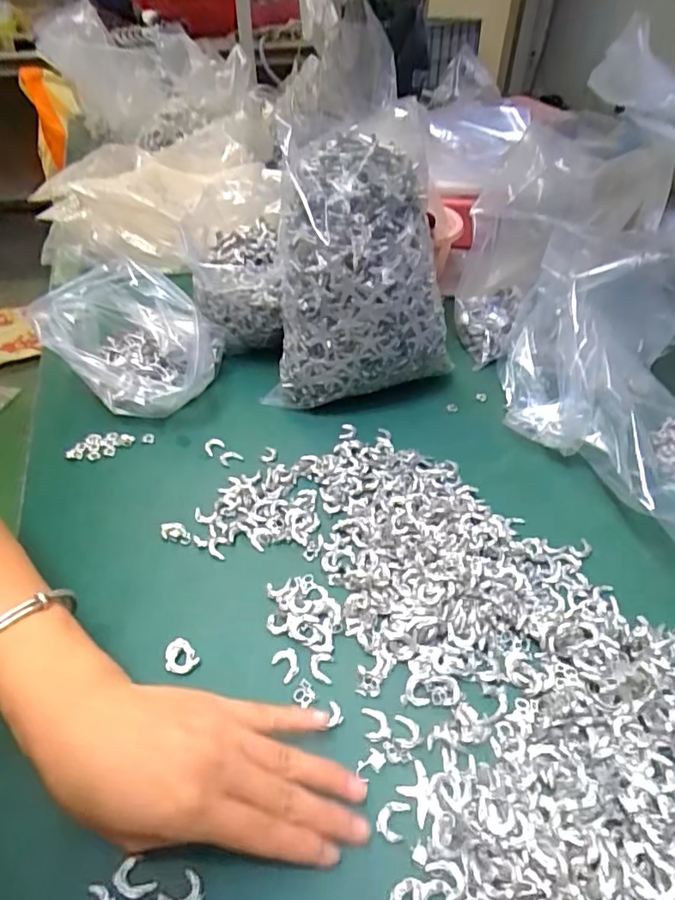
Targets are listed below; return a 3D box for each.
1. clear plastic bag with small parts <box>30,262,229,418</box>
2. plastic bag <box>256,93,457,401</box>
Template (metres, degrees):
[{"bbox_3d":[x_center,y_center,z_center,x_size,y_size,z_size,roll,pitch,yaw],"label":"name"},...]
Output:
[{"bbox_3d":[-0.187,-0.104,0.533,0.154,0.110,0.125,9,42,9],"label":"clear plastic bag with small parts"},{"bbox_3d":[0.018,-0.142,0.495,0.159,0.221,0.102,11,42,12],"label":"plastic bag"}]

